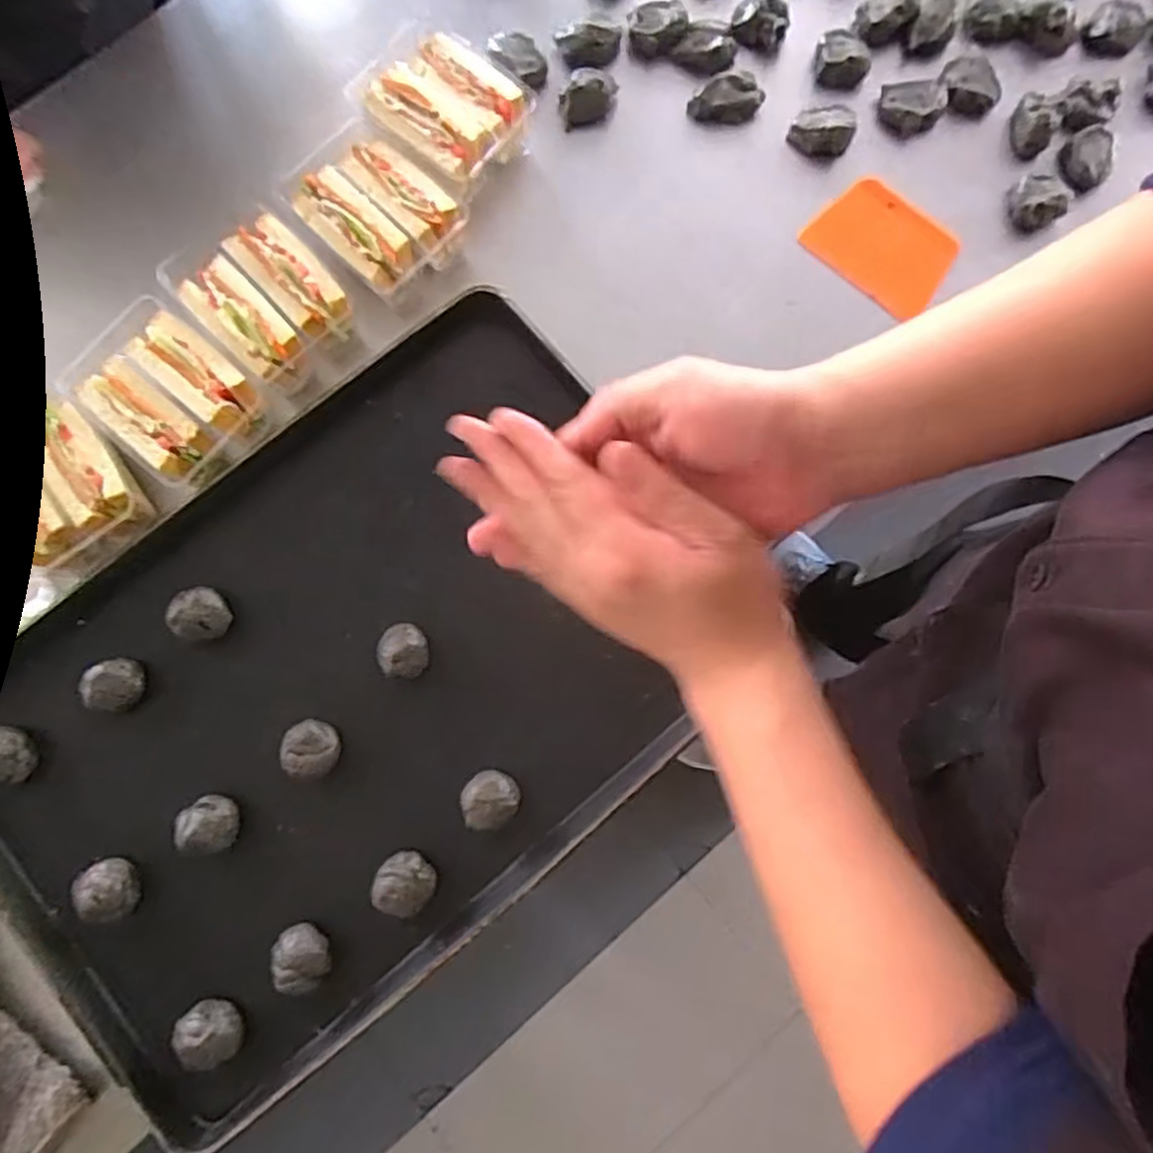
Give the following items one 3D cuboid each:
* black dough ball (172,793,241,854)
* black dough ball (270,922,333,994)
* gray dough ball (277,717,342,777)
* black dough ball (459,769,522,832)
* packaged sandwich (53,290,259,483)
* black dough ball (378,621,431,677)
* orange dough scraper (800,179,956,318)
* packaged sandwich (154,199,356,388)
[{"bbox_3d":[-0.285,0.191,0.575,0.048,0.028,0.042,-18,81,-4],"label":"black dough ball"},{"bbox_3d":[-0.208,0.287,0.560,0.044,0.024,0.045,0,80,-1],"label":"black dough ball"},{"bbox_3d":[-0.209,0.135,0.586,0.043,0.022,0.043,0,80,-1],"label":"gray dough ball"},{"bbox_3d":[-0.068,0.172,0.578,0.045,0.028,0.042,0,80,-1],"label":"black dough ball"},{"bbox_3d":[-0.330,-0.146,0.608,0.134,0.050,0.114,40,82,6],"label":"packaged sandwich"},{"bbox_3d":[-0.137,0.059,0.597,0.038,0.031,0.041,0,80,-1],"label":"black dough ball"},{"bbox_3d":[0.278,-0.300,0.671,0.124,0.008,0.096,40,82,6],"label":"orange dough scraper"},{"bbox_3d":[-0.264,-0.237,0.622,0.147,0.056,0.108,44,82,7],"label":"packaged sandwich"}]

